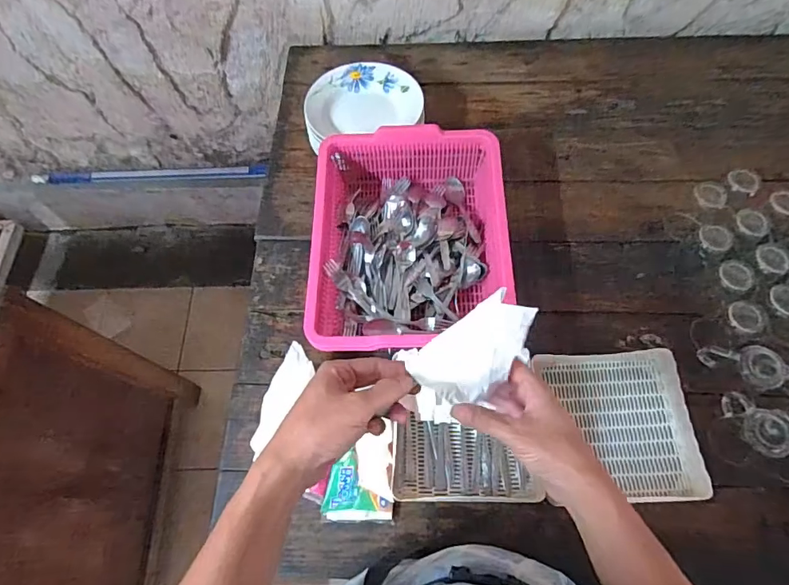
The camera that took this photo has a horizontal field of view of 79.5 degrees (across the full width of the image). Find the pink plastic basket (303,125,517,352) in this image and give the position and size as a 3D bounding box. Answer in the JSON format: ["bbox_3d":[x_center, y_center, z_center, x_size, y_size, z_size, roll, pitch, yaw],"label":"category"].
[{"bbox_3d":[0.025,-0.088,0.797,0.304,0.111,0.384,-2,66,2],"label":"pink plastic basket"}]

